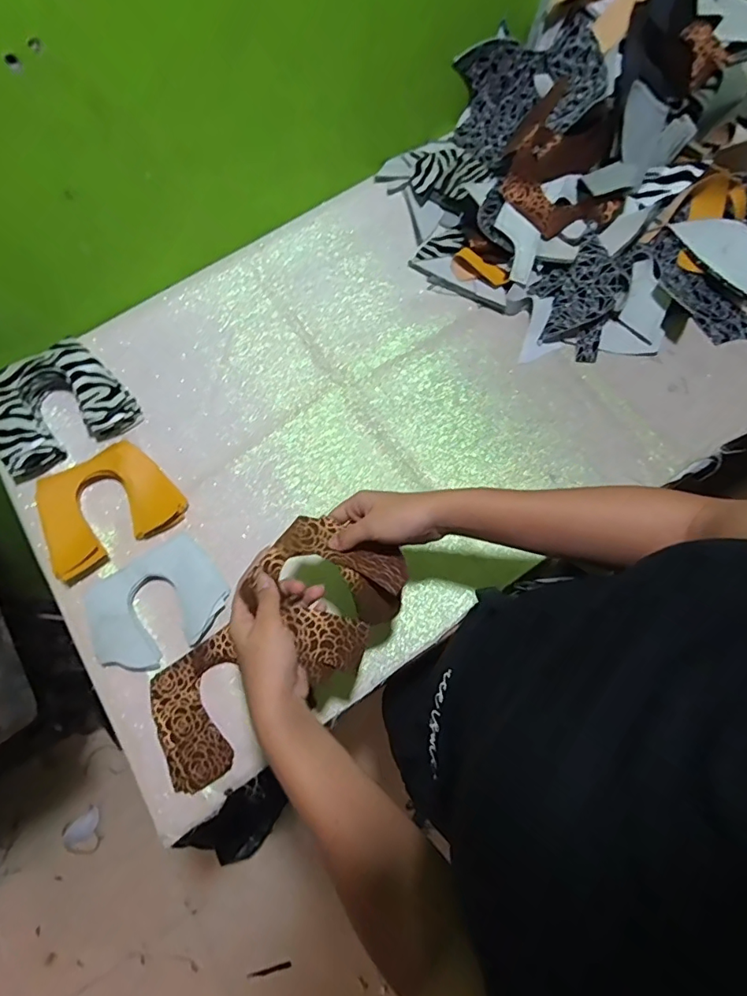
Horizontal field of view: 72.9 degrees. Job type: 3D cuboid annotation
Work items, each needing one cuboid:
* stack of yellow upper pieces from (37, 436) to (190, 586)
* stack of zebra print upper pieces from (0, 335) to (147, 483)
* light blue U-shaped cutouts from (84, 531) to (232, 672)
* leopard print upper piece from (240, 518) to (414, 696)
[{"bbox_3d":[-0.319,0.009,0.603,0.156,0.030,0.122,-34,75,-8],"label":"stack of yellow upper pieces"},{"bbox_3d":[-0.396,-0.119,0.636,0.166,0.047,0.138,-29,75,-7],"label":"stack of zebra print upper pieces"},{"bbox_3d":[-0.245,0.119,0.571,0.147,0.010,0.117,-37,76,-9],"label":"light blue U-shaped cutouts"},{"bbox_3d":[-0.044,0.085,0.461,0.121,0.045,0.132,32,77,11],"label":"leopard print upper piece"}]

